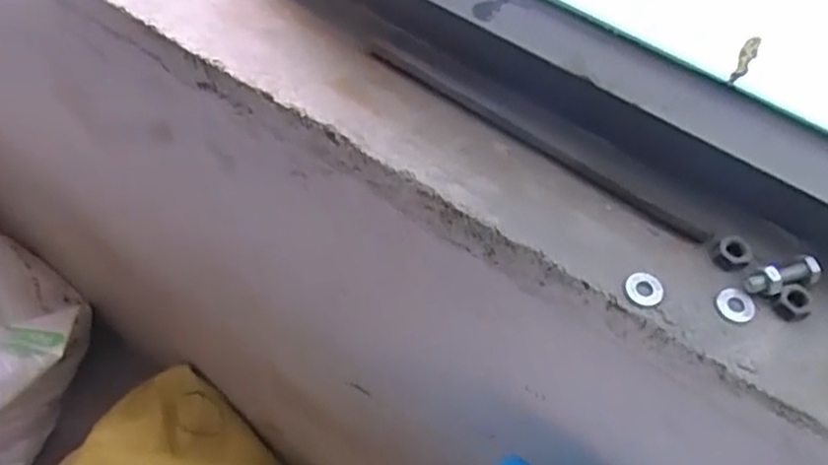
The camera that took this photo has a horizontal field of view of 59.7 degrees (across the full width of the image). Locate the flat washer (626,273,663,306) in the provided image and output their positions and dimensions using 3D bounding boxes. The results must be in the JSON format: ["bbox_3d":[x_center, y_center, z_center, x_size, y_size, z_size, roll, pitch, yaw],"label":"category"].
[{"bbox_3d":[0.114,0.028,0.355,0.018,0.004,0.016,6,56,0],"label":"flat washer"}]

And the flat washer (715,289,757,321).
[{"bbox_3d":[0.158,0.035,0.353,0.019,0.004,0.017,32,60,16],"label":"flat washer"}]

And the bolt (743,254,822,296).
[{"bbox_3d":[0.182,0.022,0.355,0.035,0.014,0.013,-14,58,-13],"label":"bolt"}]

